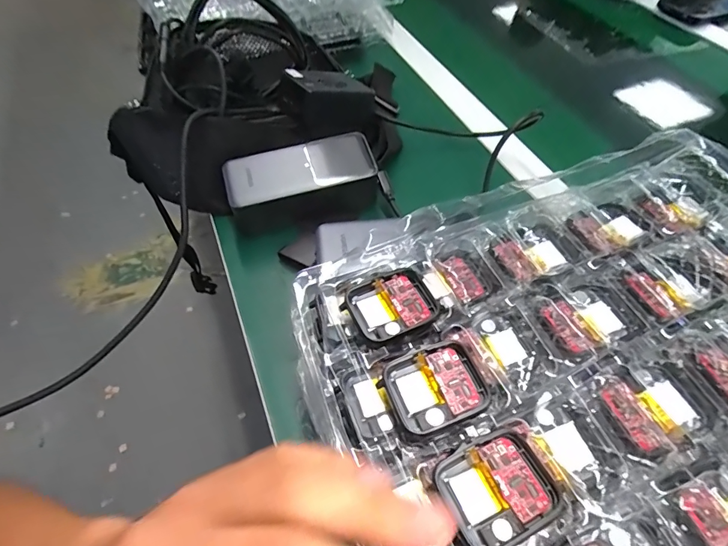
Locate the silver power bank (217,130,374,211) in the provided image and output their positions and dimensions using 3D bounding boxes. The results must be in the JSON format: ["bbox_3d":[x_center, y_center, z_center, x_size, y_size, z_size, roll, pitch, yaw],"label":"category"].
[{"bbox_3d":[-0.054,-0.091,0.377,0.133,0.025,0.051,-12,54,-10],"label":"silver power bank"}]

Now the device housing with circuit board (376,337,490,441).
[{"bbox_3d":[0.033,0.053,0.197,0.042,0.008,0.037,-18,56,-14],"label":"device housing with circuit board"}]

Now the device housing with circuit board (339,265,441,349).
[{"bbox_3d":[0.016,0.018,0.224,0.046,0.009,0.038,-20,56,-15],"label":"device housing with circuit board"}]

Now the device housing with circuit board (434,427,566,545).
[{"bbox_3d":[0.054,0.086,0.170,0.042,0.007,0.037,-18,56,-14],"label":"device housing with circuit board"}]

